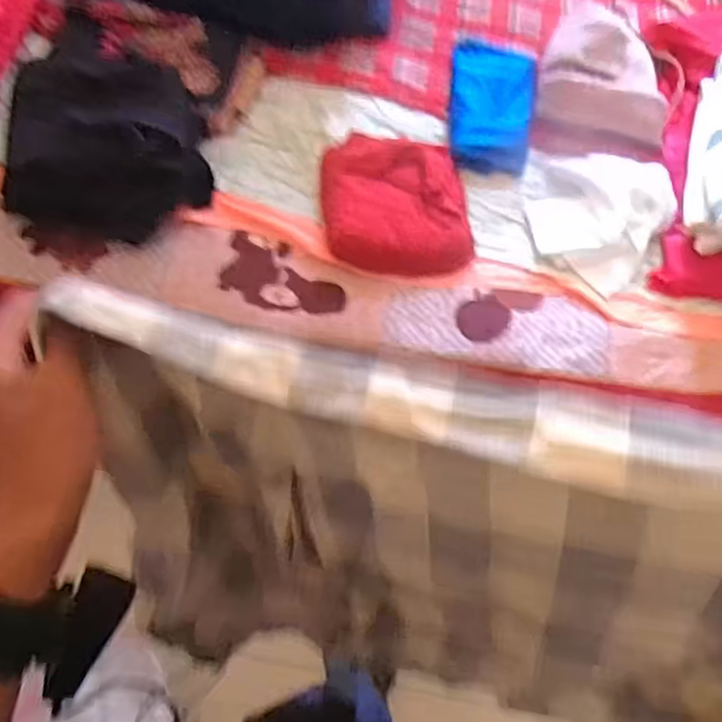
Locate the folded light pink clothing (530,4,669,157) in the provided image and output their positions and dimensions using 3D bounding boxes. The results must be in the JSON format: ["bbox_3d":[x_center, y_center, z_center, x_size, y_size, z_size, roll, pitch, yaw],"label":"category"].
[{"bbox_3d":[0.449,-0.501,1.238,0.236,0.109,0.273,11,66,2],"label":"folded light pink clothing"}]

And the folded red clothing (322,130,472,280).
[{"bbox_3d":[0.060,-0.260,1.143,0.237,0.065,0.257,0,66,-3],"label":"folded red clothing"}]

